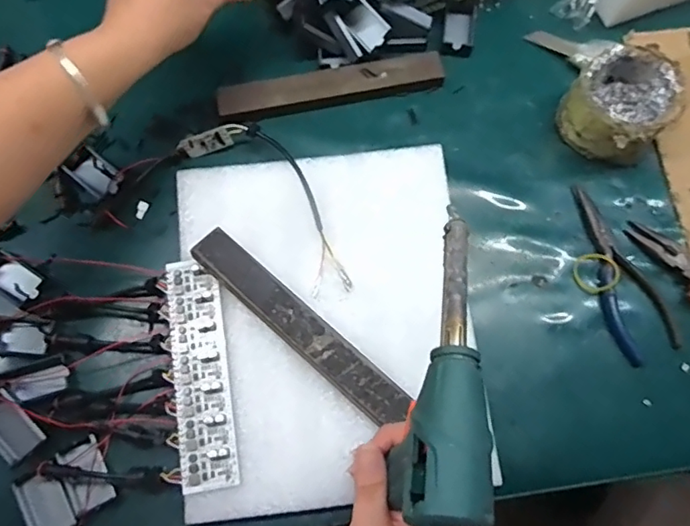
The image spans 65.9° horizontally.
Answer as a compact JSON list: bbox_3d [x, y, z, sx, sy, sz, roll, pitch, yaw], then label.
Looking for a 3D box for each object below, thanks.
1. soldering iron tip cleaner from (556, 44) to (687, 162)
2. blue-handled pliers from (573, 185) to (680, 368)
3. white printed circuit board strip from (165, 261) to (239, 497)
[{"bbox_3d":[0.239,-0.137,0.468,0.082,0.057,0.083,1,73,-2],"label":"soldering iron tip cleaner"},{"bbox_3d":[0.229,0.006,0.450,0.051,0.015,0.153,-13,74,-6],"label":"blue-handled pliers"},{"bbox_3d":[-0.111,0.082,0.406,0.042,0.011,0.171,-9,74,-5],"label":"white printed circuit board strip"}]

